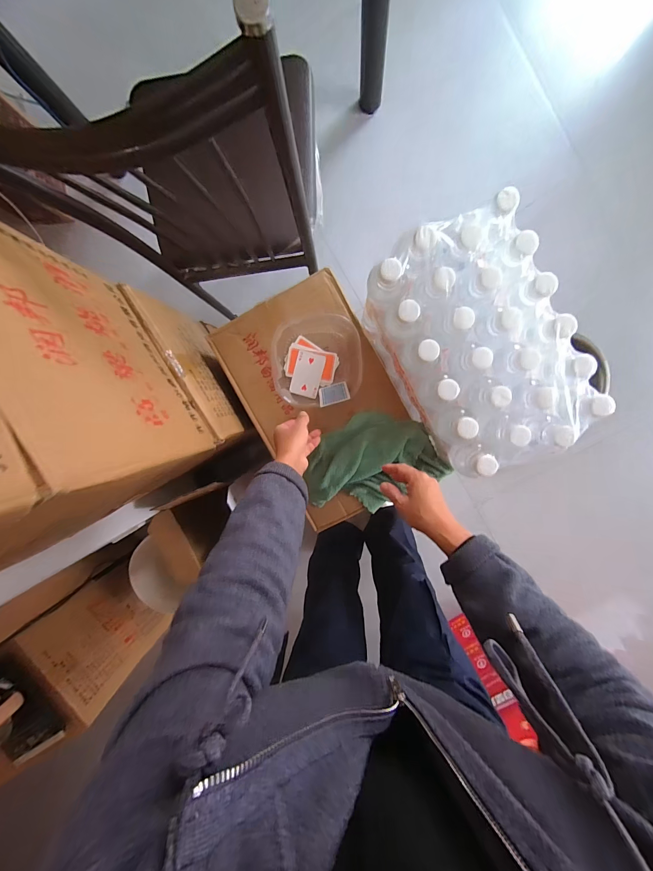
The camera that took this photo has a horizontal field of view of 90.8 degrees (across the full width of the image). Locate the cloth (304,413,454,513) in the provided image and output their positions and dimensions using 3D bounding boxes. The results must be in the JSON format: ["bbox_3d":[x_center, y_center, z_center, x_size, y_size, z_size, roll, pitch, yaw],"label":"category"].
[{"bbox_3d":[0.085,0.055,0.642,0.260,0.034,0.176,-30,94,6],"label":"cloth"}]

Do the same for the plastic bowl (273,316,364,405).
[{"bbox_3d":[-0.021,-0.144,0.617,0.167,0.065,0.175,0,97,3],"label":"plastic bowl"}]

